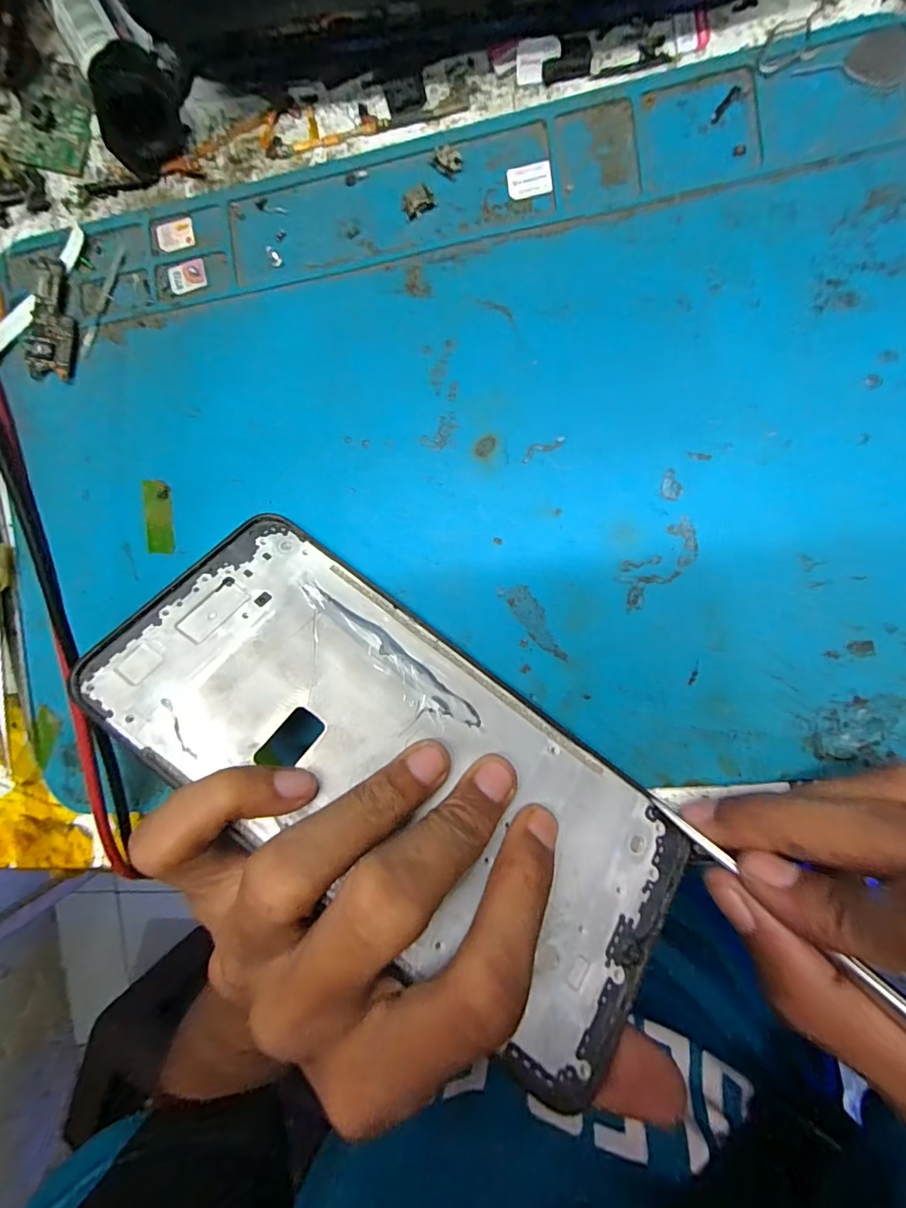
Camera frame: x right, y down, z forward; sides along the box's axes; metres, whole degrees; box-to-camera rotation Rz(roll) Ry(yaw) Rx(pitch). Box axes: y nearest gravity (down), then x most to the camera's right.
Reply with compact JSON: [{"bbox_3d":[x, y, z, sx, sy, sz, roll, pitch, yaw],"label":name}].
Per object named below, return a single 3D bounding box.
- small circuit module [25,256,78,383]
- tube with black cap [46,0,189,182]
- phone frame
[{"bbox_3d":[-0.134,-0.095,0.157,0.017,0.004,0.038,5,93,8],"label":"small circuit module"},{"bbox_3d":[-0.107,-0.166,0.141,0.024,0.025,0.058,-31,88,9],"label":"tube with black cap"},{"bbox_3d":[-0.014,0.042,0.127,0.160,0.004,0.071,37,64,6],"label":"phone frame"}]

